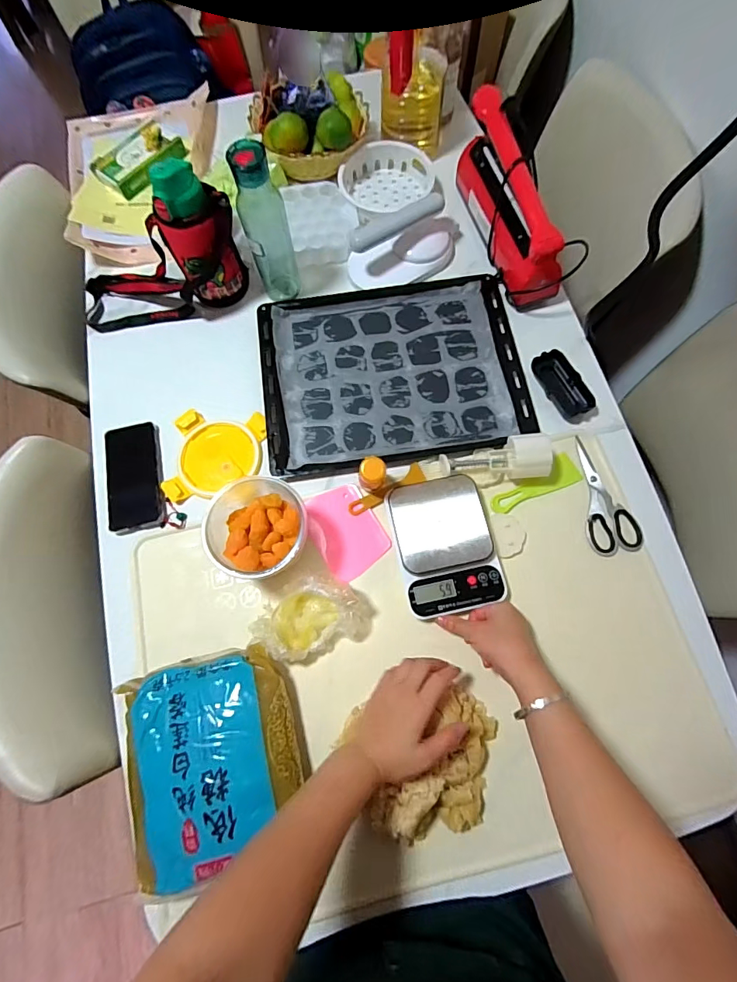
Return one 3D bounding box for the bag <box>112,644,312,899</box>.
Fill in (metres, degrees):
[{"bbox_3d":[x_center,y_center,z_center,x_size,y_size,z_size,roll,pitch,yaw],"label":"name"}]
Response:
[{"bbox_3d":[-0.181,0.310,0.526,0.196,0.072,0.218,-17,73,-4],"label":"bag"}]

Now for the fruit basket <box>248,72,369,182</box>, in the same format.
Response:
[{"bbox_3d":[-0.105,-0.647,0.796,0.203,0.106,0.156,0,73,1],"label":"fruit basket"}]

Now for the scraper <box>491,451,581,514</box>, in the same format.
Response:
[{"bbox_3d":[0.237,-0.012,0.639,0.137,0.009,0.046,-23,73,-6],"label":"scraper"}]

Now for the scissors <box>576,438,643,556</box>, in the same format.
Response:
[{"bbox_3d":[0.341,0.006,0.634,0.070,0.008,0.169,0,73,1],"label":"scissors"}]

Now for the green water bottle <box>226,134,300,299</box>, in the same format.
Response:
[{"bbox_3d":[-0.152,-0.392,0.659,0.061,0.220,0.071,-17,73,-4],"label":"green water bottle"}]

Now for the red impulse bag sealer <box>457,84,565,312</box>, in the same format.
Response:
[{"bbox_3d":[0.224,-0.457,0.702,0.073,0.138,0.300,-16,73,-4],"label":"red impulse bag sealer"}]

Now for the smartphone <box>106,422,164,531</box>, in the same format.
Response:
[{"bbox_3d":[-0.344,-0.023,0.658,0.078,0.013,0.157,-11,73,-2],"label":"smartphone"}]

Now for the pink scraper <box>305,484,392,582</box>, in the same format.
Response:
[{"bbox_3d":[-0.033,0.055,0.629,0.092,0.009,0.124,-34,75,-9],"label":"pink scraper"}]

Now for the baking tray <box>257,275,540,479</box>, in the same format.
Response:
[{"bbox_3d":[0.037,-0.194,0.701,0.396,0.033,0.315,-7,75,0],"label":"baking tray"}]

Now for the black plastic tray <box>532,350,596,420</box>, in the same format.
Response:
[{"bbox_3d":[0.296,-0.163,0.679,0.048,0.019,0.107,-25,76,-5],"label":"black plastic tray"}]

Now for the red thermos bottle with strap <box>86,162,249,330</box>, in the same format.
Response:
[{"bbox_3d":[-0.331,-0.354,0.660,0.278,0.200,0.097,-12,73,-3],"label":"red thermos bottle with strap"}]

